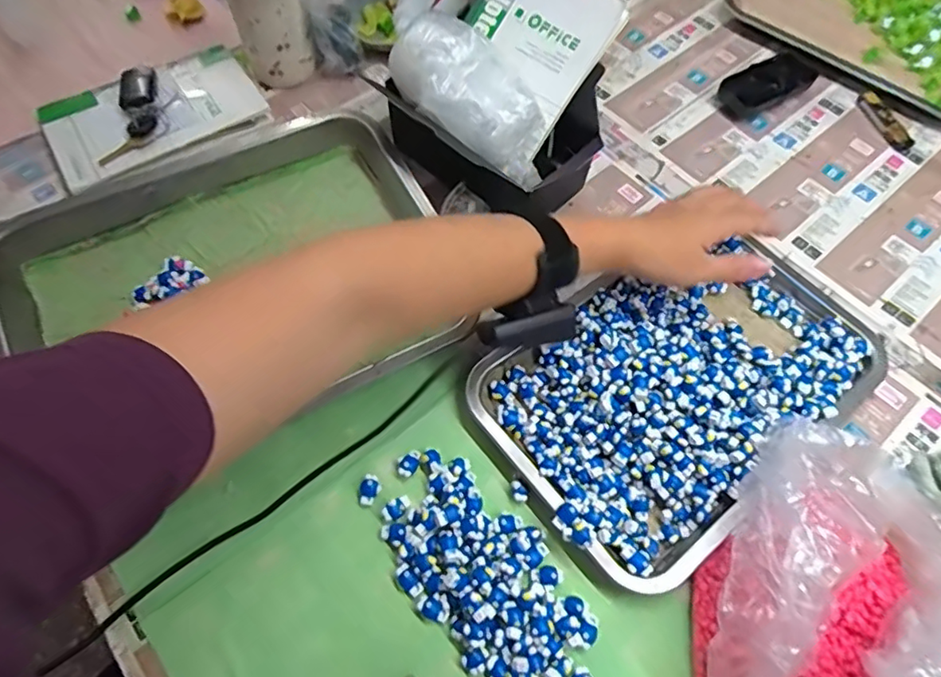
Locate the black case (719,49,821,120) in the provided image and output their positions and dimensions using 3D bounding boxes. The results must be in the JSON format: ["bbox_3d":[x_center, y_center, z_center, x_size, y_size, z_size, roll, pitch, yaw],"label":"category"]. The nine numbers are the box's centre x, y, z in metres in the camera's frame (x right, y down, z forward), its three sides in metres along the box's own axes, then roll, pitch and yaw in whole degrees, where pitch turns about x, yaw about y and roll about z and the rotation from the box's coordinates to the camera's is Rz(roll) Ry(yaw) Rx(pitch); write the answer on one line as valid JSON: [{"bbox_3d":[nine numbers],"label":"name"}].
[{"bbox_3d":[0.334,-0.285,0.635,0.124,0.028,0.058,-29,65,-14],"label":"black case"}]

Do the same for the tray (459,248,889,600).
[{"bbox_3d":[0.170,0.025,0.455,0.319,0.042,0.204,-34,66,-16],"label":"tray"}]

